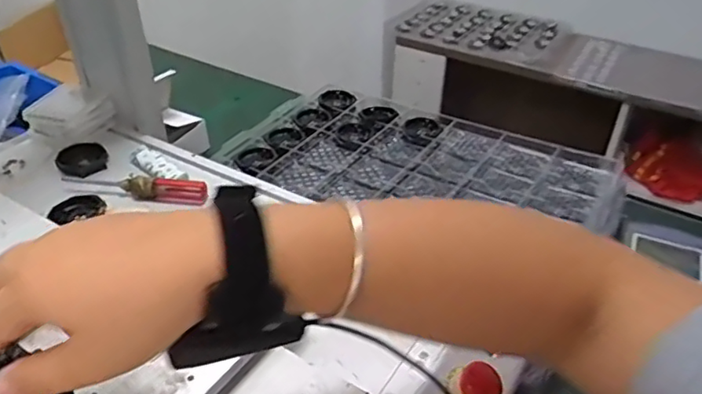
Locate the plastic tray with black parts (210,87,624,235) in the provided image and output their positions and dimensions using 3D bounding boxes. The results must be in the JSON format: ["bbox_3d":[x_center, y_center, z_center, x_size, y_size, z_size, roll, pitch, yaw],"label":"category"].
[{"bbox_3d":[0.075,-0.038,0.718,0.443,0.032,0.239,19,40,24],"label":"plastic tray with black parts"}]

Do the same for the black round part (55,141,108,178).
[{"bbox_3d":[-0.276,-0.037,0.610,0.047,0.014,0.054,-17,39,-23],"label":"black round part"}]

